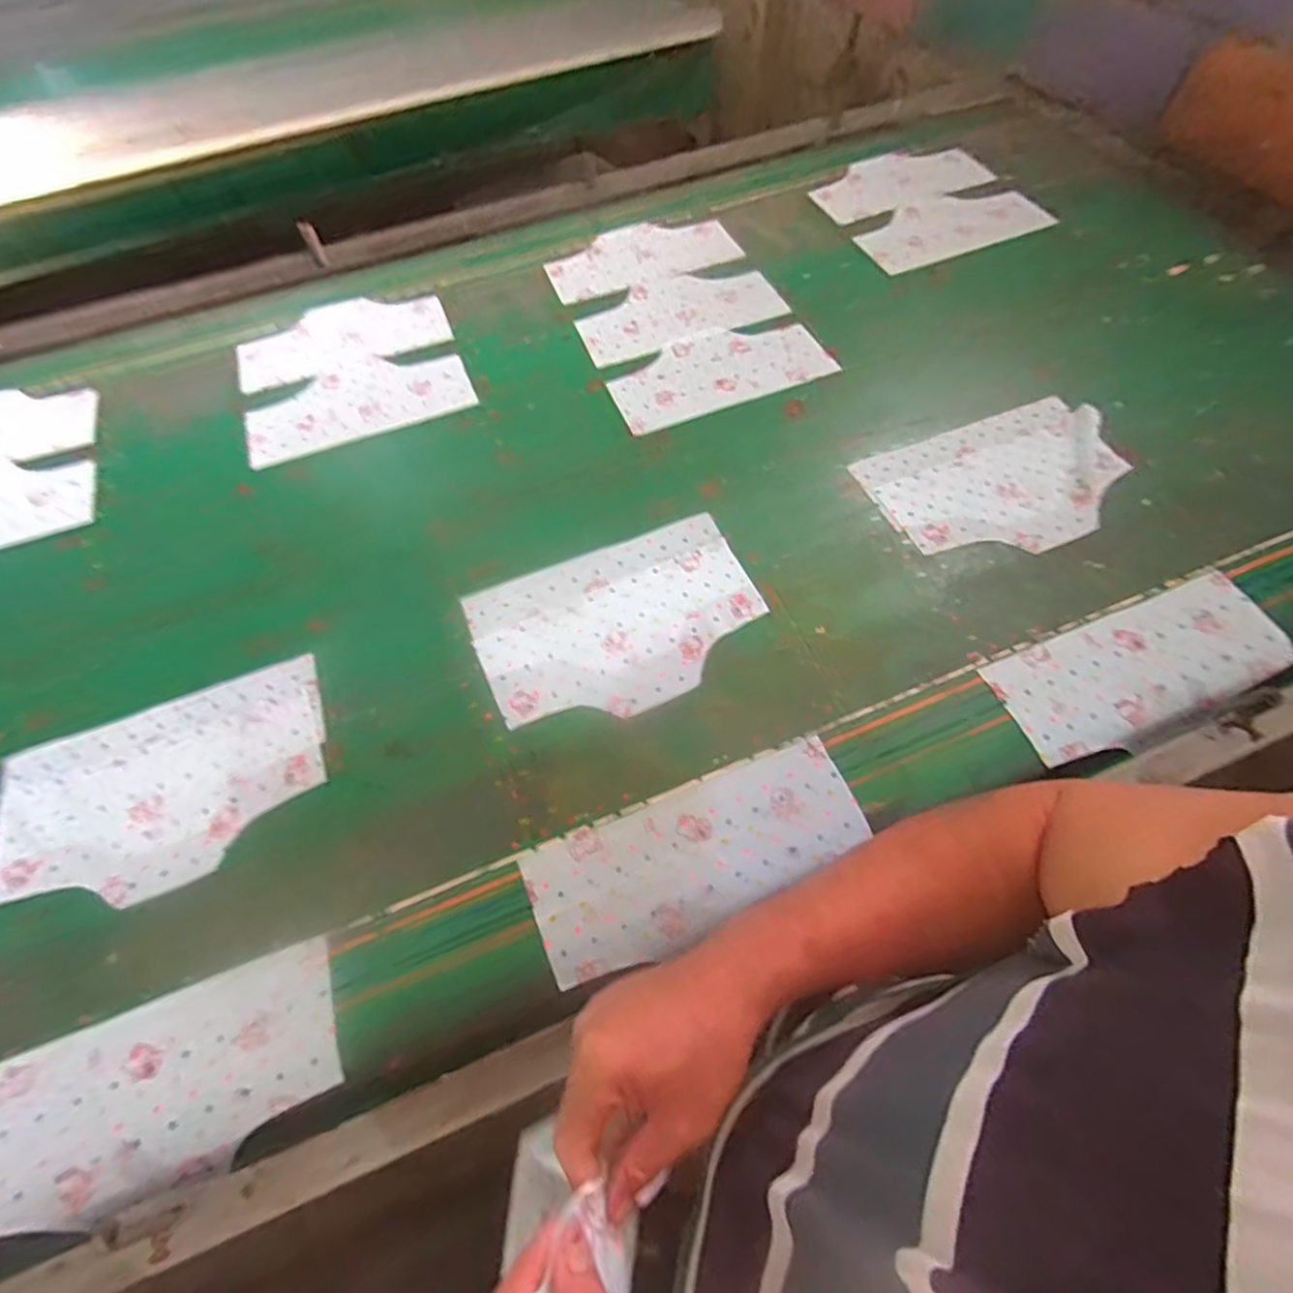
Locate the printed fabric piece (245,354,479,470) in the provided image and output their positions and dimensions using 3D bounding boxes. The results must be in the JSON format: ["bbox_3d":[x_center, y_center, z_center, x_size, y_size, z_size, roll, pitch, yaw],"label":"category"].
[{"bbox_3d":[-0.434,-0.373,0.973,0.325,0.006,0.172,-19,61,-7],"label":"printed fabric piece"}]

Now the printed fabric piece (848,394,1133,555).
[{"bbox_3d":[0.453,-0.211,0.818,0.320,0.011,0.208,-21,61,-8],"label":"printed fabric piece"}]

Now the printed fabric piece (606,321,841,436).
[{"bbox_3d":[0.105,-0.414,0.956,0.322,0.007,0.162,-22,61,-8],"label":"printed fabric piece"}]

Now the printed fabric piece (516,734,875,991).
[{"bbox_3d":[0.050,0.196,0.613,0.317,0.004,0.126,-21,61,-8],"label":"printed fabric piece"}]

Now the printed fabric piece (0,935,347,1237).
[{"bbox_3d":[-0.426,0.382,0.542,0.323,0.009,0.147,-20,62,-9],"label":"printed fabric piece"}]

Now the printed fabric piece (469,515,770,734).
[{"bbox_3d":[-0.030,-0.028,0.745,0.318,0.006,0.215,-22,61,-9],"label":"printed fabric piece"}]

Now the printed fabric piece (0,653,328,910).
[{"bbox_3d":[-0.503,0.149,0.670,0.328,0.009,0.211,-21,61,-8],"label":"printed fabric piece"}]

